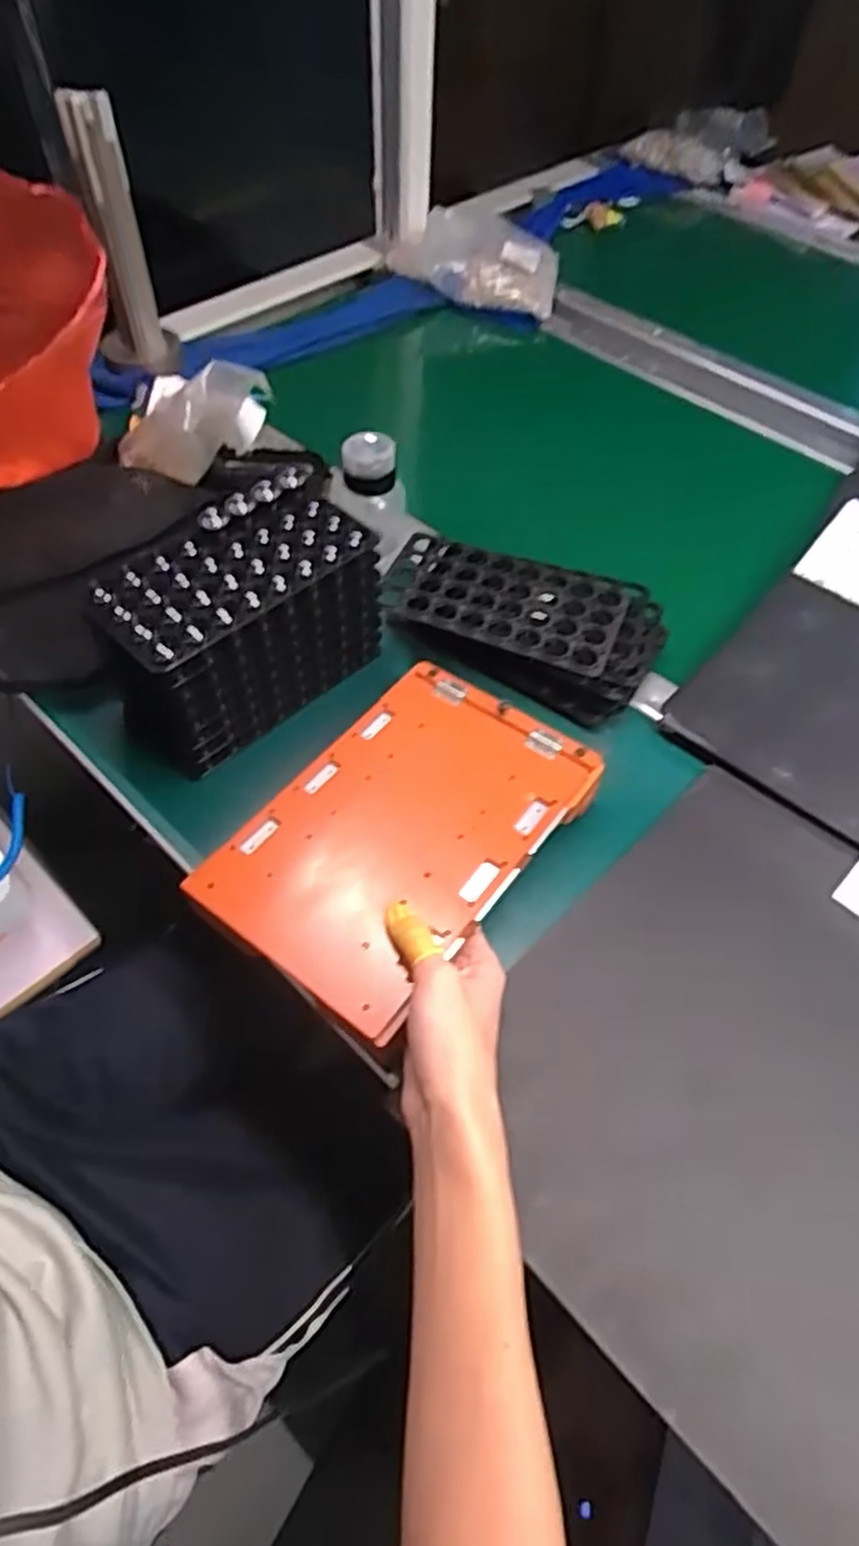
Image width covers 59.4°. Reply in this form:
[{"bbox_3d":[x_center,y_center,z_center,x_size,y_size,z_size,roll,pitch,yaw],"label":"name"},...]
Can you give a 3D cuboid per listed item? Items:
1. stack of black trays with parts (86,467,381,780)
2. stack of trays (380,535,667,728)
[{"bbox_3d":[-0.143,-0.110,0.573,0.099,0.138,0.203,38,63,22],"label":"stack of black trays with parts"},{"bbox_3d":[0.076,-0.129,0.643,0.227,0.055,0.121,21,58,13],"label":"stack of trays"}]

